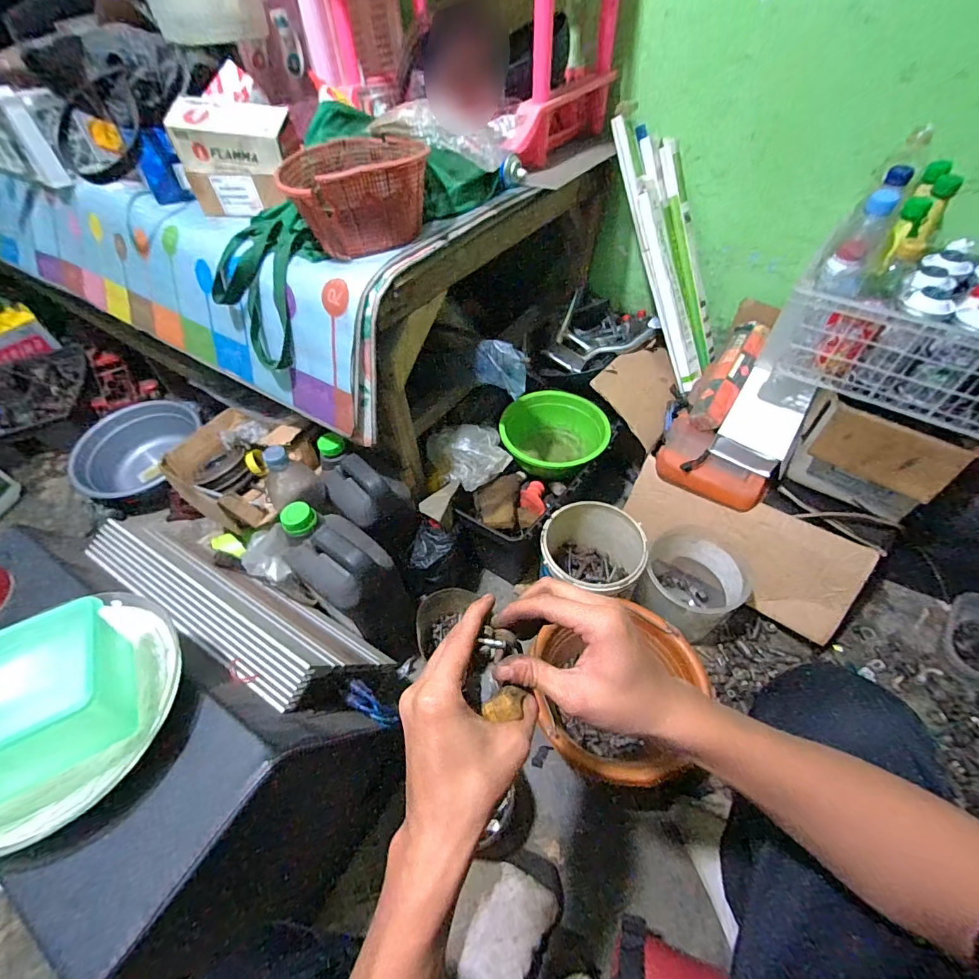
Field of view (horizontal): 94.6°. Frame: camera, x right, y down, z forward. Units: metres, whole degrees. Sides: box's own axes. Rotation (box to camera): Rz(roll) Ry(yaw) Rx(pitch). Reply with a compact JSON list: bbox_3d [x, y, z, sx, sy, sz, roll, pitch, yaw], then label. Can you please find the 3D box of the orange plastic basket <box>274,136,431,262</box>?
[{"bbox_3d":[-0.180,-0.411,0.632,0.191,0.095,0.157,-16,51,-10],"label":"orange plastic basket"}]

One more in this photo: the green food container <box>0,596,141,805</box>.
[{"bbox_3d":[-0.396,0.180,0.368,0.166,0.089,0.115,-26,53,-18],"label":"green food container"}]

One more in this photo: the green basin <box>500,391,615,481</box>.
[{"bbox_3d":[0.133,-0.101,0.970,0.218,0.100,0.208,-1,50,2],"label":"green basin"}]

